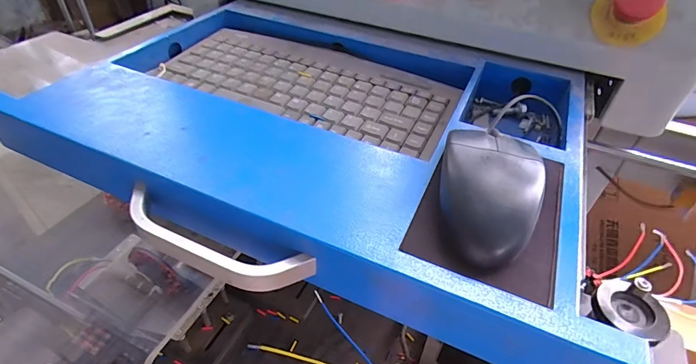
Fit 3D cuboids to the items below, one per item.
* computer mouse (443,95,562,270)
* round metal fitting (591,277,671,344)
[{"bbox_3d":[0.089,-0.006,0.239,0.061,0.034,0.119,20,45,18],"label":"computer mouse"},{"bbox_3d":[0.265,0.116,0.359,0.059,0.027,0.050,35,51,30],"label":"round metal fitting"}]

